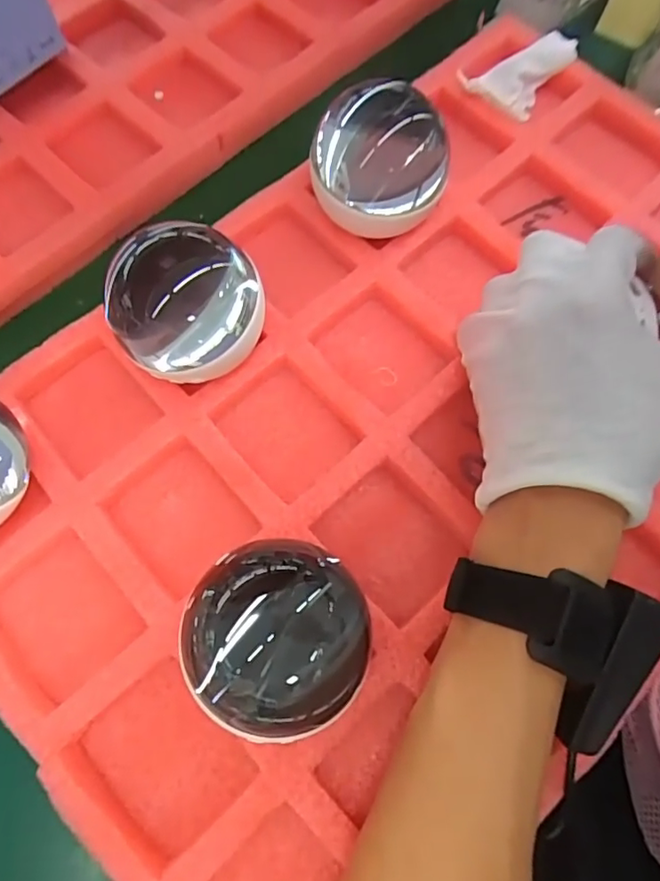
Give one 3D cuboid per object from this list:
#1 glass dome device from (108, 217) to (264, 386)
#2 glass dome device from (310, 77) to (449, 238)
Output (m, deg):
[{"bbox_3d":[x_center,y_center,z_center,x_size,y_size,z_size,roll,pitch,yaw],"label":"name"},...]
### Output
[{"bbox_3d":[-0.071,-0.062,0.284,0.073,0.066,0.061,-11,70,-5],"label":"glass dome device"},{"bbox_3d":[0.028,-0.153,0.311,0.078,0.065,0.068,-7,70,-4],"label":"glass dome device"}]

